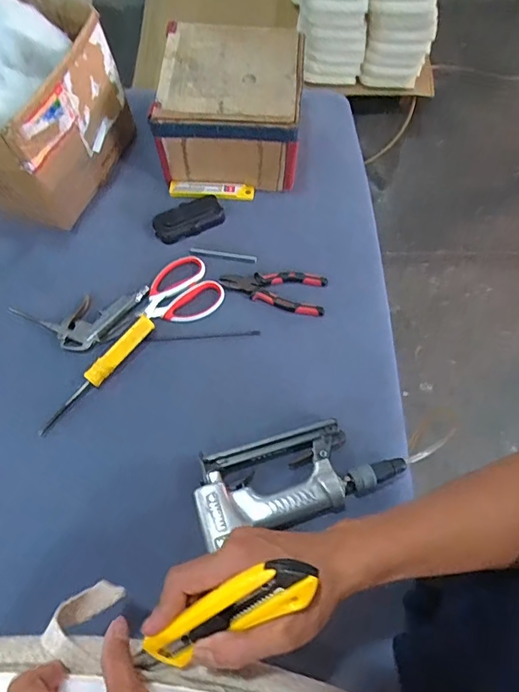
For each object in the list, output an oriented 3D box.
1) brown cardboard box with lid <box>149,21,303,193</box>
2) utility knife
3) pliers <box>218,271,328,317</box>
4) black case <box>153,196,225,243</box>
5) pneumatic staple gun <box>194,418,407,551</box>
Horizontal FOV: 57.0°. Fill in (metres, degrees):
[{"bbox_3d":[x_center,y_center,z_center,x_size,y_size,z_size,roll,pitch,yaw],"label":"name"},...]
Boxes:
[{"bbox_3d":[-0.045,-0.383,0.764,0.214,0.140,0.236,5,66,2],"label":"brown cardboard box with lid"},{"bbox_3d":[-0.022,0.175,0.313,0.136,0.019,0.030,-37,68,18],"label":"utility knife"},{"bbox_3d":[0.023,-0.087,0.696,0.149,0.019,0.065,16,67,7],"label":"pliers"},{"bbox_3d":[-0.109,-0.195,0.741,0.109,0.023,0.055,-19,67,-8],"label":"black case"},{"bbox_3d":[0.051,0.160,0.571,0.248,0.045,0.124,-13,67,-6],"label":"pneumatic staple gun"}]

